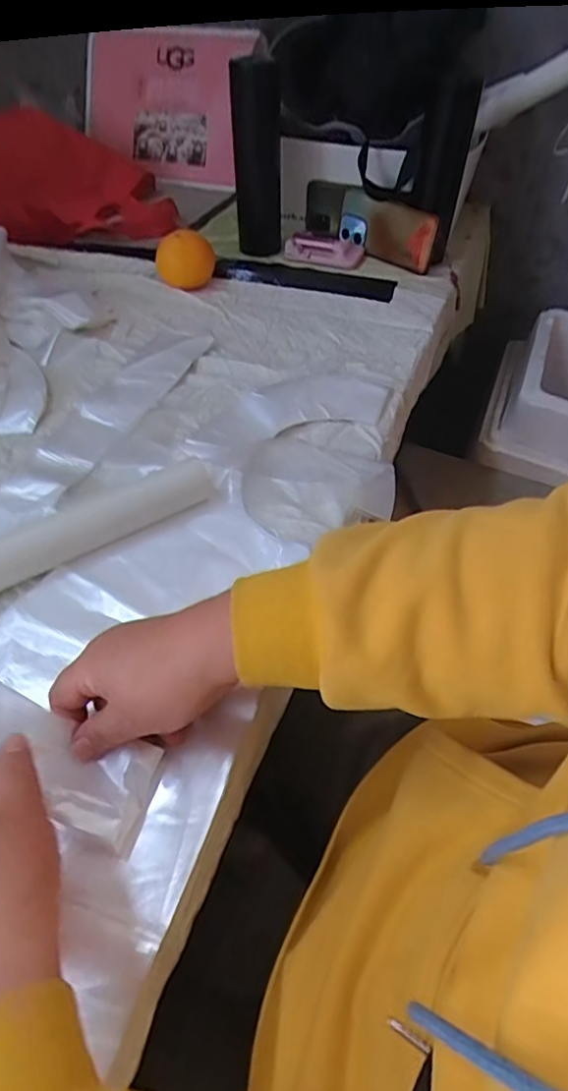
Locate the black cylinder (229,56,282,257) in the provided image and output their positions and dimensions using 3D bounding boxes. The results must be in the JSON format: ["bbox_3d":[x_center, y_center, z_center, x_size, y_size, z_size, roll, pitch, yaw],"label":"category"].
[{"bbox_3d":[-0.035,-0.514,0.774,0.062,0.219,0.051,-4,50,-2],"label":"black cylinder"}]

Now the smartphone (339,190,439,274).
[{"bbox_3d":[0.140,-0.440,0.807,0.156,0.073,0.017,37,50,25],"label":"smartphone"}]

